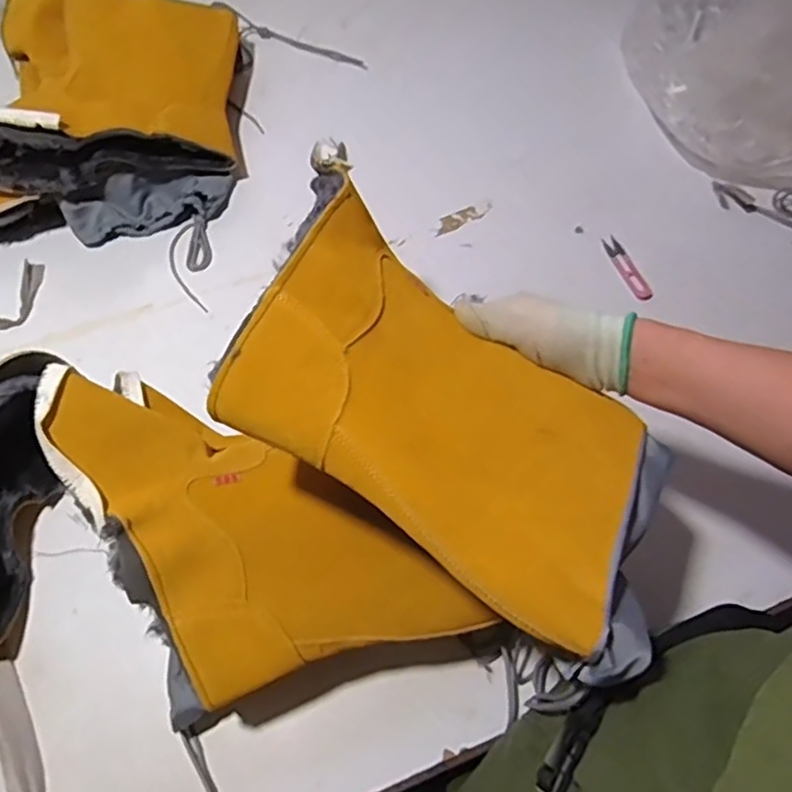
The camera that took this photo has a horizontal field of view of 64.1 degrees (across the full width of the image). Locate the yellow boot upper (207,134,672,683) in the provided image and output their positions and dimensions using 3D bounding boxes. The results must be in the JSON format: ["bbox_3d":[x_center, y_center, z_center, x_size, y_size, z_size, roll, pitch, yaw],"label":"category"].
[{"bbox_3d":[0.038,0.000,0.416,0.329,0.084,0.199,35,68,13],"label":"yellow boot upper"}]

